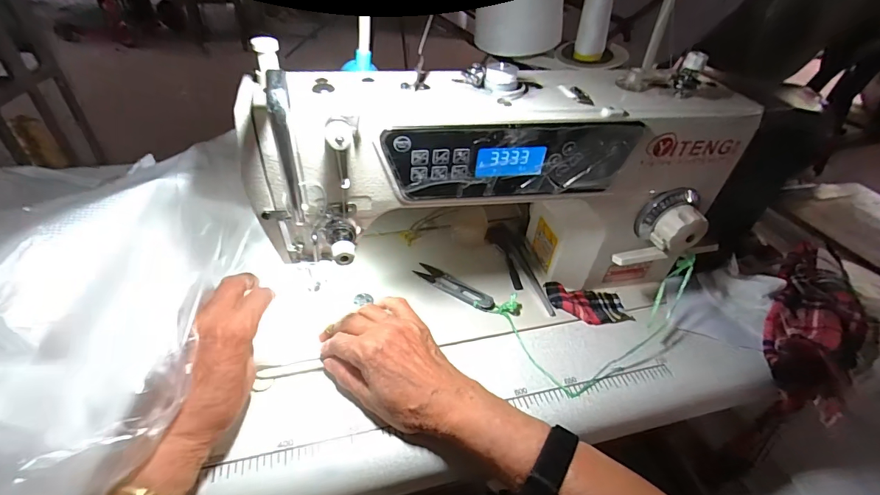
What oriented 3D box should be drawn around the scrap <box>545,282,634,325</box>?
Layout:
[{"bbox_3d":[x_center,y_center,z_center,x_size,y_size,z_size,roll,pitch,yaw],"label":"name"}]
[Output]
[{"bbox_3d":[0.162,0.060,0.449,0.087,0.012,0.048,6,41,2],"label":"scrap"}]

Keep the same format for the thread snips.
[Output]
[{"bbox_3d":[0.017,0.043,0.456,0.101,0.010,0.024,28,46,24],"label":"thread snips"}]

